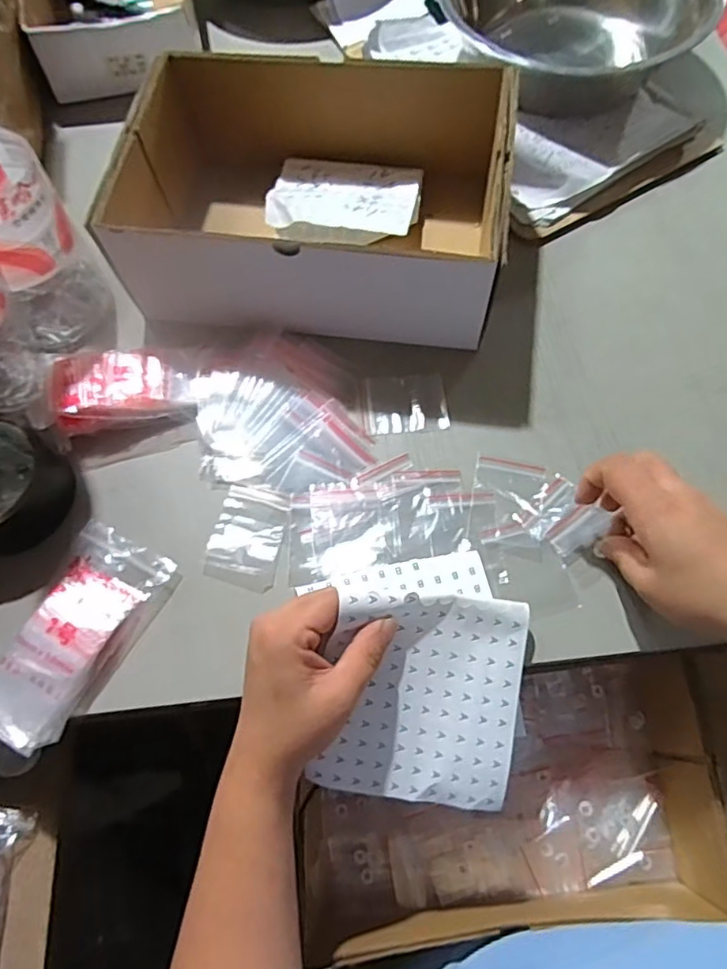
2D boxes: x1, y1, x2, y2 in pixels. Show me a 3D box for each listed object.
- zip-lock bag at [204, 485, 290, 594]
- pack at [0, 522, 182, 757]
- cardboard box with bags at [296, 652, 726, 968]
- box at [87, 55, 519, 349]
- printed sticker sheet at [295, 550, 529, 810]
[{"bbox_3d":[-0.081,0.035,0.415,0.050,0.004,0.071,9,68,4],"label":"zip-lock bag"},{"bbox_3d":[-0.191,0.098,0.387,0.075,0.021,0.141,25,70,10],"label":"pack"},{"bbox_3d":[0.103,0.228,0.429,0.268,0.102,0.163,-7,67,-3],"label":"cardboard box with bags"},{"bbox_3d":[-0.038,-0.232,0.473,0.284,0.100,0.202,5,67,3],"label":"box"},{"bbox_3d":[0.038,0.113,0.360,0.124,0.069,0.146,5,67,3],"label":"printed sticker sheet"}]

